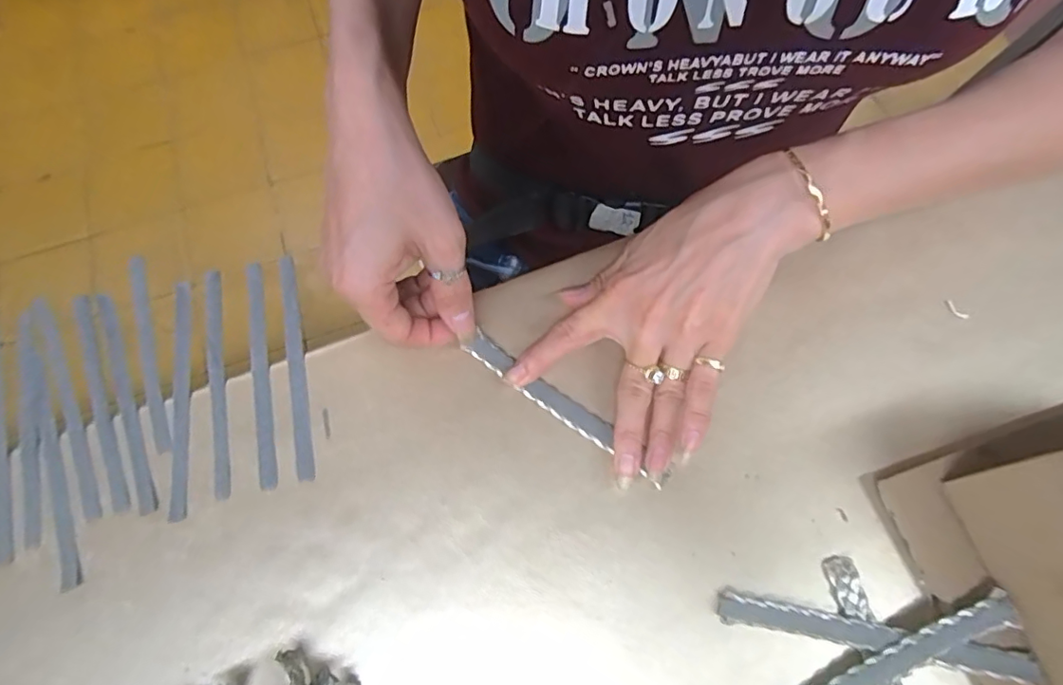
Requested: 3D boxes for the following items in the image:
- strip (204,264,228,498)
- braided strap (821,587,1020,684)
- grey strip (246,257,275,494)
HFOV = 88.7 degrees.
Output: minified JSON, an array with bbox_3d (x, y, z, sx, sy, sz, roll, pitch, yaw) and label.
[{"bbox_3d":[-0.177,0.020,0.304,0.010,0.007,0.131,-13,70,-4],"label":"strip"},{"bbox_3d":[0.155,0.149,0.245,0.134,0.006,0.014,-28,56,0],"label":"braided strap"},{"bbox_3d":[-0.154,0.015,0.307,0.009,0.004,0.133,-12,70,-4],"label":"grey strip"}]

